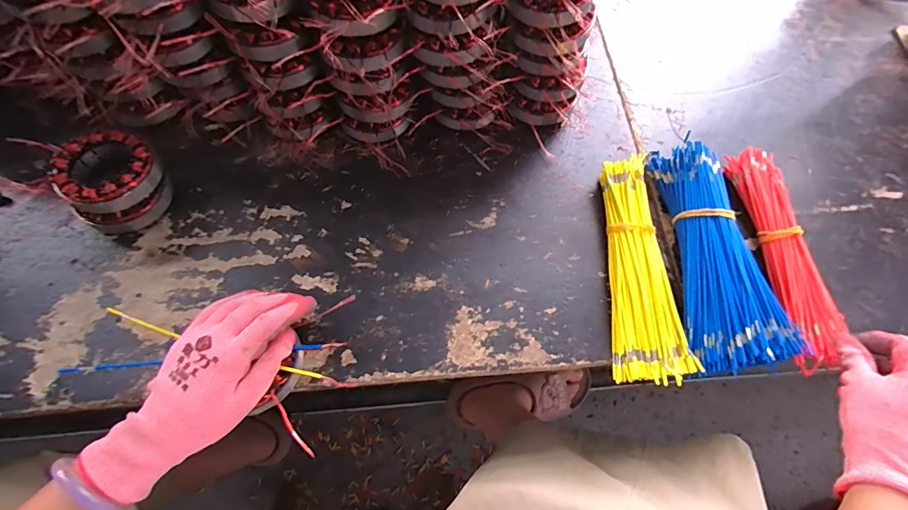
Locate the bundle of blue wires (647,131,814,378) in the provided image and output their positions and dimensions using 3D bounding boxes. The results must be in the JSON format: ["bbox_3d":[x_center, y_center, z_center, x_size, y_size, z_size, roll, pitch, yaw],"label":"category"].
[{"bbox_3d":[0.279,-0.003,0.445,0.098,0.046,0.245,2,66,-2],"label":"bundle of blue wires"}]

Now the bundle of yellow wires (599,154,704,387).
[{"bbox_3d":[0.196,0.008,0.447,0.070,0.032,0.244,4,66,-1],"label":"bundle of yellow wires"}]

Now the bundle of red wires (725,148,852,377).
[{"bbox_3d":[0.352,-0.008,0.450,0.048,0.032,0.242,-2,67,-4],"label":"bundle of red wires"}]

